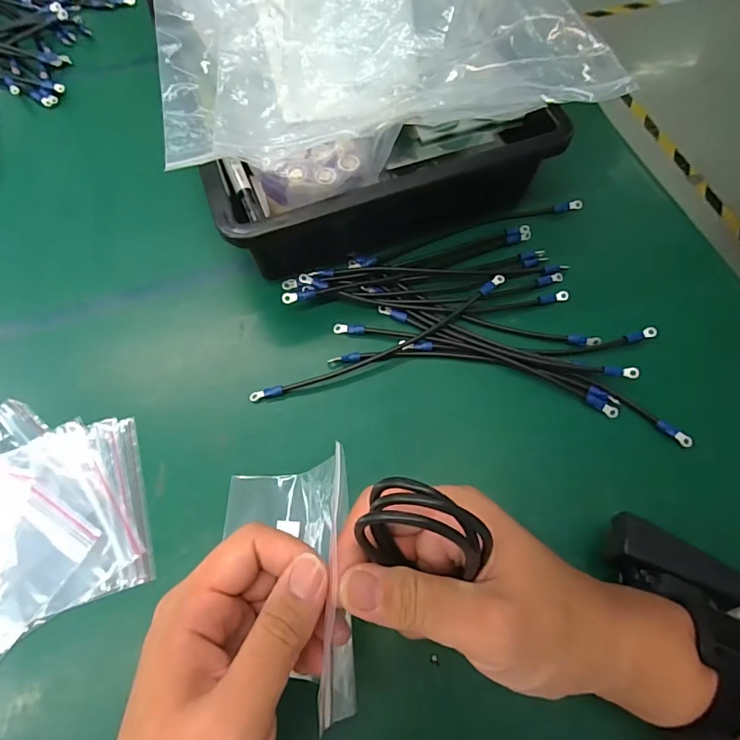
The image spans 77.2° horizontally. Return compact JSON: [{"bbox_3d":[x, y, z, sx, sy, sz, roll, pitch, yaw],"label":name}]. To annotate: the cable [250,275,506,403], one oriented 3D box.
[{"bbox_3d":[0.013,-0.022,0.370,0.224,0.022,0.019,-24,68,-11],"label":"cable"}]

